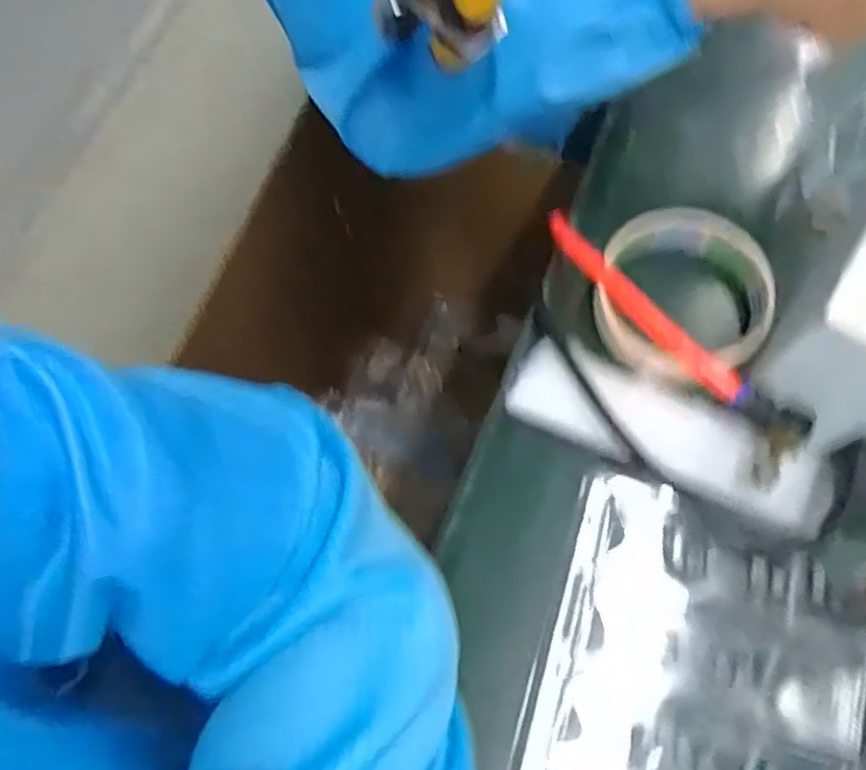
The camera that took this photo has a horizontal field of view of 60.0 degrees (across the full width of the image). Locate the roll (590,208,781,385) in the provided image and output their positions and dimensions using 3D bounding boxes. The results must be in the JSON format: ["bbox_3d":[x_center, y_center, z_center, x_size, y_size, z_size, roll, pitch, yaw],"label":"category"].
[{"bbox_3d":[0.127,-0.045,0.384,0.098,0.026,0.087,-39,75,-11],"label":"roll"}]

